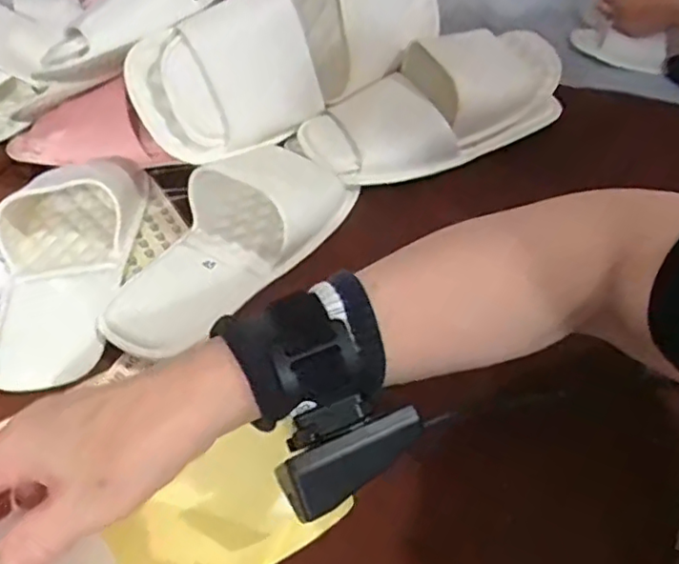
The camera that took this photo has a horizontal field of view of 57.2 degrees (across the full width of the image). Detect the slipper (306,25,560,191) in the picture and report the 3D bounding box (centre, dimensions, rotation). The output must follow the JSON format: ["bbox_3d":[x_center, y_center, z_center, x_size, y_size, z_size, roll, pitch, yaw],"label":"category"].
[{"bbox_3d":[0.081,-0.146,0.524,0.228,0.069,0.102,-20,47,-12],"label":"slipper"}]

